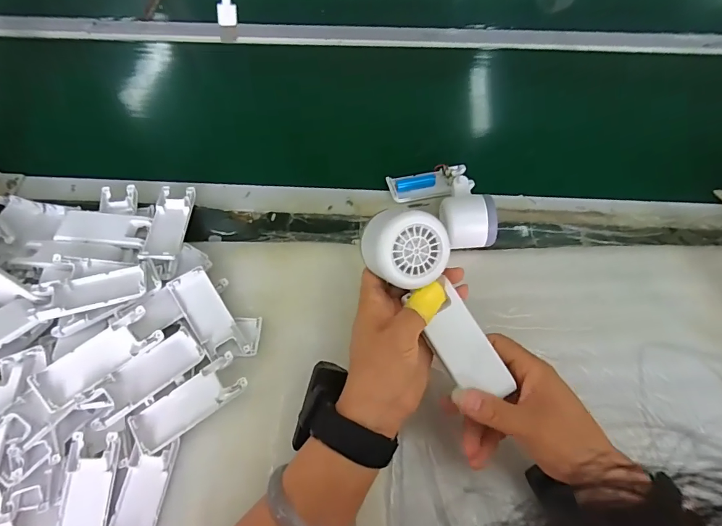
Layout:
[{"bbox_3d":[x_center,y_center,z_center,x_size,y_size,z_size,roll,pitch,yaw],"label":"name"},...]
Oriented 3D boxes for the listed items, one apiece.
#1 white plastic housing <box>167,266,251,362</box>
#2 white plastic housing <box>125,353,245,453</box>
[{"bbox_3d":[-0.155,0.053,0.415,0.040,0.019,0.101,-32,66,-15],"label":"white plastic housing"},{"bbox_3d":[-0.158,0.128,0.378,0.101,0.015,0.039,-30,65,-14],"label":"white plastic housing"}]

